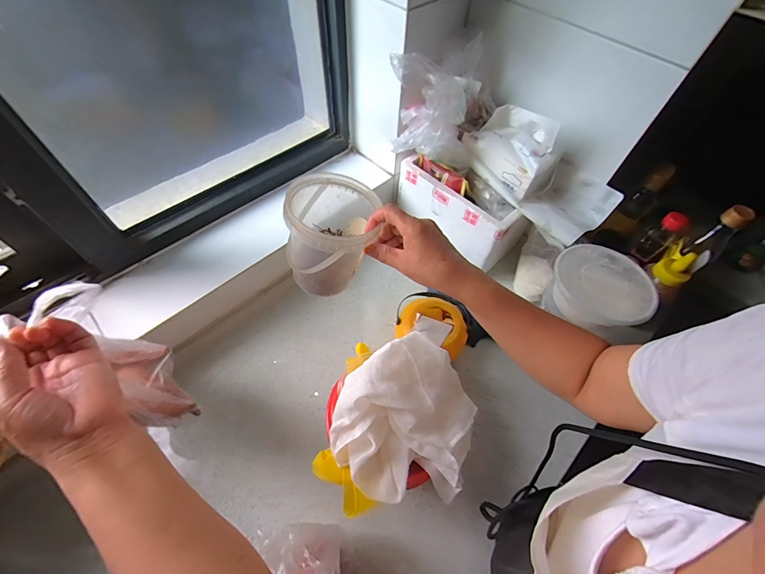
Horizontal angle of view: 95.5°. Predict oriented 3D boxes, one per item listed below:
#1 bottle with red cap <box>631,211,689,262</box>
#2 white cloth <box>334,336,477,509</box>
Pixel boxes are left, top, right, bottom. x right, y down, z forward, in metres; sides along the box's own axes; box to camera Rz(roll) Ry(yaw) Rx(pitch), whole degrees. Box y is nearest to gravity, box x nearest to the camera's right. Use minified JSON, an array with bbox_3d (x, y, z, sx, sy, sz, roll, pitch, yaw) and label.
[{"bbox_3d":[0.523,-0.098,0.649,0.061,0.096,0.039,-35,66,-22],"label":"bottle with red cap"},{"bbox_3d":[0.046,0.177,0.473,0.225,0.061,0.204,-37,92,-31],"label":"white cloth"}]

